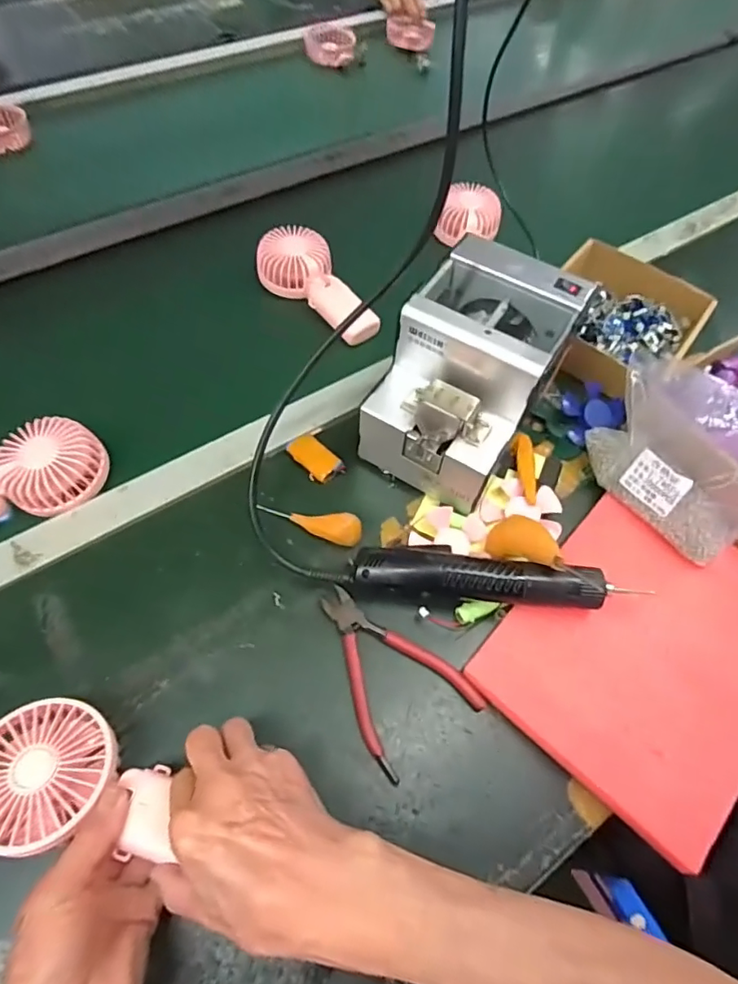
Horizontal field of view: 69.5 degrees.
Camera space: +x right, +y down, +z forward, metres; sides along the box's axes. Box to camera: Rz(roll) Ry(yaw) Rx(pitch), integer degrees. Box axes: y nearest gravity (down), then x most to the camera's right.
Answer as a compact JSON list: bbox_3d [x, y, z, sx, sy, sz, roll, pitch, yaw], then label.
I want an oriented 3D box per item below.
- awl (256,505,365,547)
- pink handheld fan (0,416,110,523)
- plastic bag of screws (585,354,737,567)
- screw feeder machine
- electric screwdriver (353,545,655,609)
[{"bbox_3d":[-0.053,0.025,0.479,0.096,0.031,0.023,19,61,8],"label":"awl"},{"bbox_3d":[-0.326,0.004,0.468,0.187,0.036,0.082,-38,69,-21],"label":"pink handheld fan"},{"bbox_3d":[0.288,-0.043,0.465,0.126,0.127,0.160,-39,69,-22],"label":"plastic bag of screws"},{"bbox_3d":[0.090,-0.101,0.481,0.124,0.143,0.171,30,62,15],"label":"screw feeder machine"},{"bbox_3d":[0.097,0.070,0.440,0.217,0.046,0.044,7,60,2],"label":"electric screwdriver"}]

